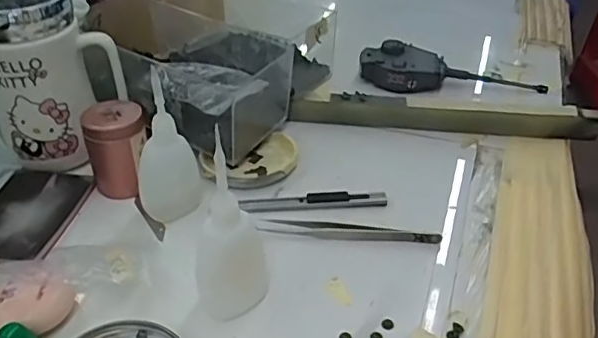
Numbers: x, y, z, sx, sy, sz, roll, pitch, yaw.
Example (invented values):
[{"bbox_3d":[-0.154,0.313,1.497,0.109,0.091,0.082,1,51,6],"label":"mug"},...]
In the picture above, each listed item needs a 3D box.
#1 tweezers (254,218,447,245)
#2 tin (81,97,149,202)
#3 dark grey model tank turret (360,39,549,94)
[{"bbox_3d":[0.034,0.044,0.408,0.128,0.008,0.013,6,36,5],"label":"tweezers"},{"bbox_3d":[-0.139,-0.015,0.438,0.044,0.062,0.042,1,36,-1],"label":"tin"},{"bbox_3d":[0.160,-0.104,0.589,0.187,0.033,0.050,1,36,4],"label":"dark grey model tank turret"}]

